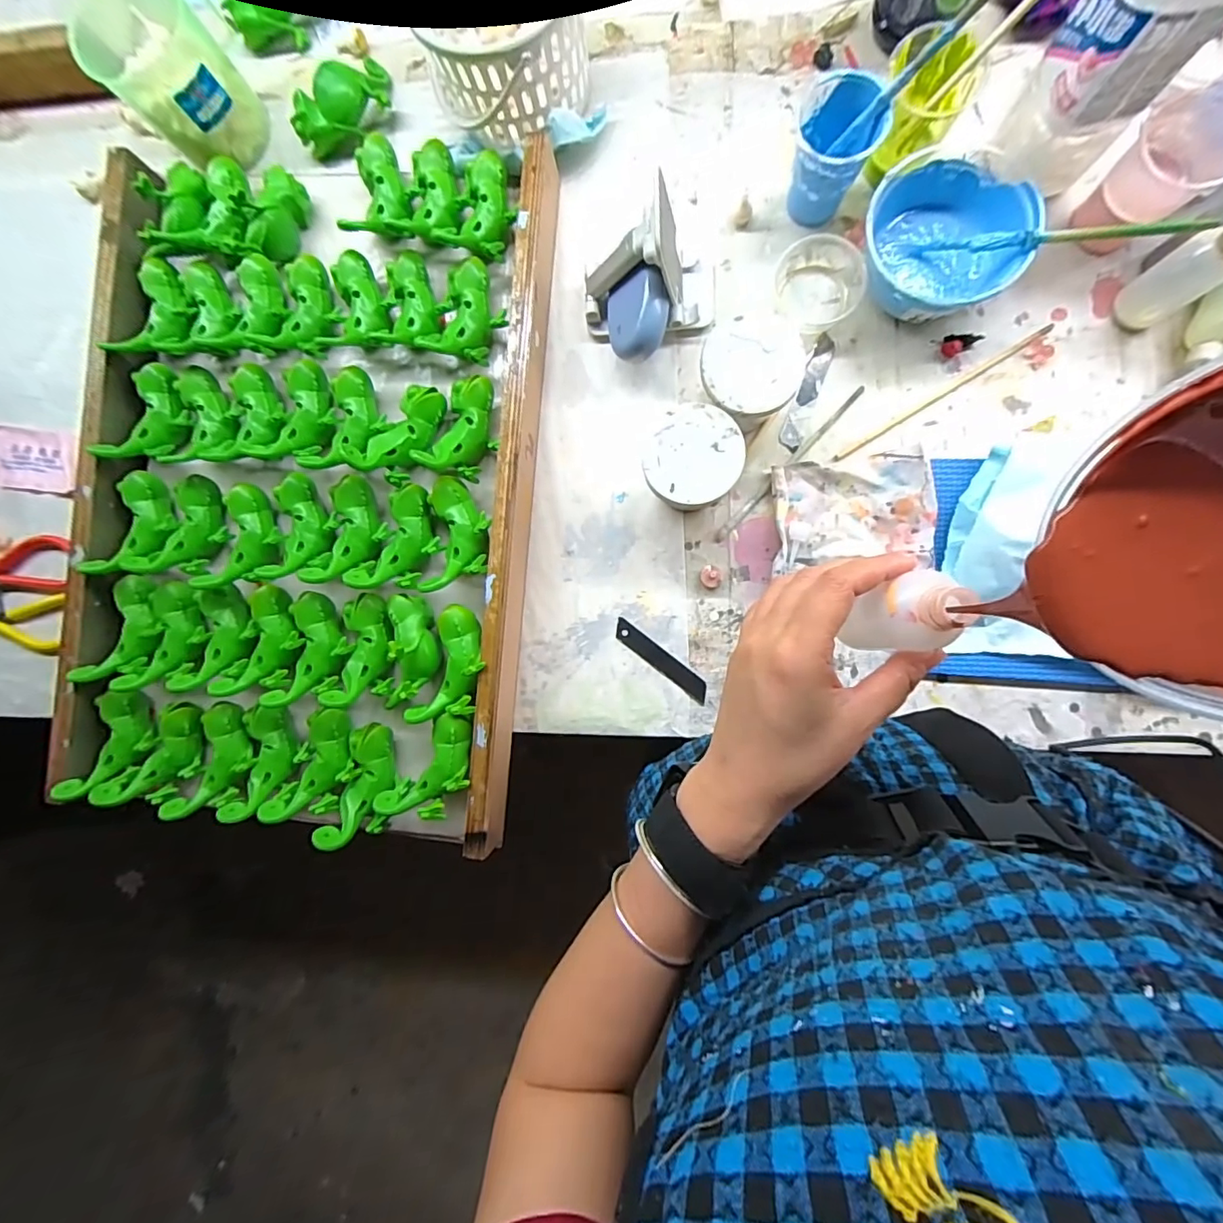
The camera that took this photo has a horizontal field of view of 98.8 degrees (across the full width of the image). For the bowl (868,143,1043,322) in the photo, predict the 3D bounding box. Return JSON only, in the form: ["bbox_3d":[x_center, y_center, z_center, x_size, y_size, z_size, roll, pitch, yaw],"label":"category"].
[{"bbox_3d":[0.245,-0.276,0.397,0.111,0.060,0.102,0,89,6],"label":"bowl"}]

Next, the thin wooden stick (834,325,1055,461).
[{"bbox_3d":[0.266,-0.177,0.424,0.191,0.004,0.008,-32,86,5],"label":"thin wooden stick"}]

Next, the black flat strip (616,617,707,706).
[{"bbox_3d":[0.042,0.042,0.446,0.097,0.004,0.018,38,94,5],"label":"black flat strip"}]

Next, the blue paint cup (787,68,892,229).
[{"bbox_3d":[0.167,-0.347,0.402,0.060,0.075,0.058,0,89,6],"label":"blue paint cup"}]

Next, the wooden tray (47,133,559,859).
[{"bbox_3d":[-0.268,-0.121,0.458,0.404,0.053,0.602,4,90,6],"label":"wooden tray"}]

